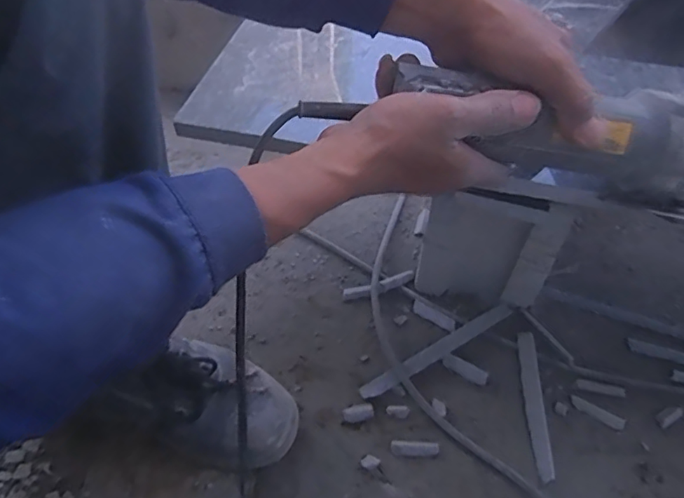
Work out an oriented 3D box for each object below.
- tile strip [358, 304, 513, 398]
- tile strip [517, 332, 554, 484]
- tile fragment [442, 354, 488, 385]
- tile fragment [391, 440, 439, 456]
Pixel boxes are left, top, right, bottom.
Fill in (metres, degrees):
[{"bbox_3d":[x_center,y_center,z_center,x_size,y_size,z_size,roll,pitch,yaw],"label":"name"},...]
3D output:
[{"bbox_3d":[0.112,0.115,0.602,0.204,0.012,0.020,-25,54,-19],"label":"tile strip"},{"bbox_3d":[0.211,0.166,0.570,0.020,0.008,0.160,2,50,3],"label":"tile strip"},{"bbox_3d":[0.140,0.136,0.593,0.053,0.006,0.018,26,55,21],"label":"tile fragment"},{"bbox_3d":[0.076,0.210,0.547,0.050,0.005,0.014,4,50,4],"label":"tile fragment"}]

